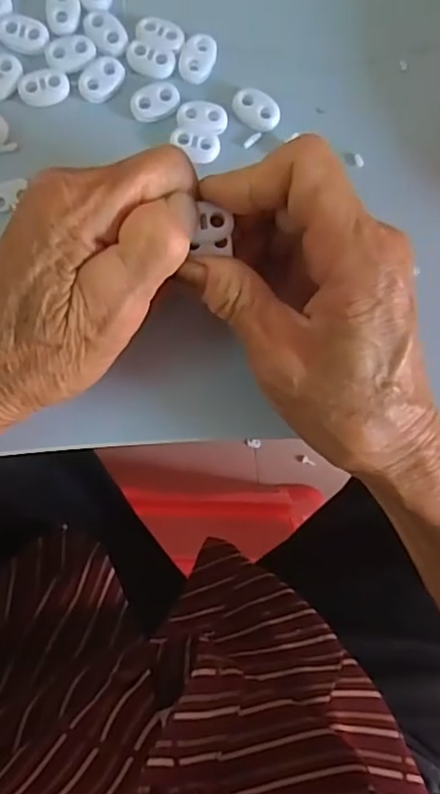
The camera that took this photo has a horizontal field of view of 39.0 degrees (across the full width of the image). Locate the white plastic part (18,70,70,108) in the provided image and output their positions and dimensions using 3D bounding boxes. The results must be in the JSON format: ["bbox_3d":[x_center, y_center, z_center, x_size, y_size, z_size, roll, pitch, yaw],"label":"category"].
[{"bbox_3d":[-0.077,-0.135,0.272,0.021,0.004,0.014,-12,86,-3],"label":"white plastic part"}]

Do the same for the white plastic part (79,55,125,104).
[{"bbox_3d":[-0.052,-0.140,0.274,0.022,0.004,0.015,-44,89,-5],"label":"white plastic part"}]

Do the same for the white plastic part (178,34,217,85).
[{"bbox_3d":[-0.010,-0.151,0.277,0.014,0.005,0.021,19,85,-1],"label":"white plastic part"}]

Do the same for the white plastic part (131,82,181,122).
[{"bbox_3d":[-0.028,-0.131,0.275,0.023,0.004,0.014,-23,87,-4],"label":"white plastic part"}]

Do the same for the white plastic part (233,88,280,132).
[{"bbox_3d":[0.016,-0.128,0.277,0.022,0.004,0.015,42,85,1],"label":"white plastic part"}]

